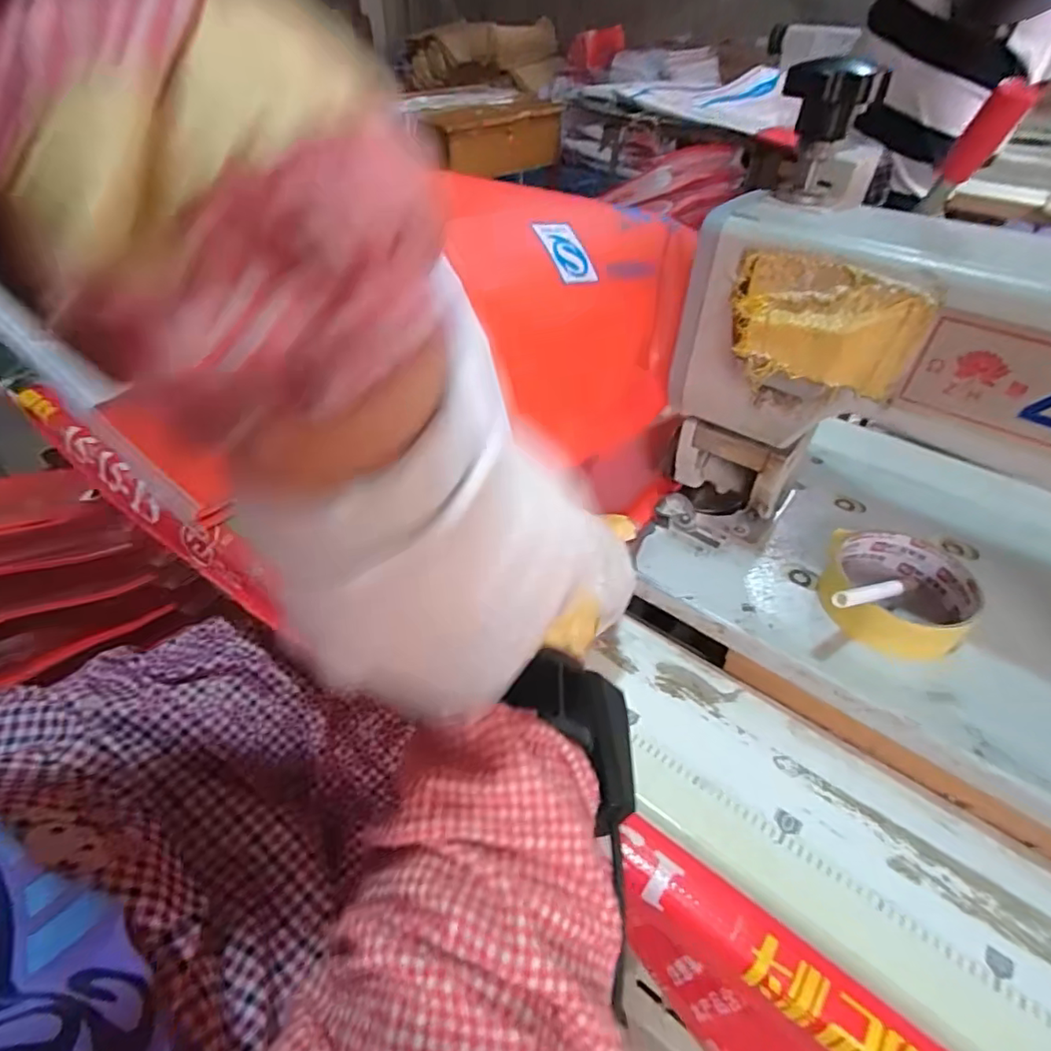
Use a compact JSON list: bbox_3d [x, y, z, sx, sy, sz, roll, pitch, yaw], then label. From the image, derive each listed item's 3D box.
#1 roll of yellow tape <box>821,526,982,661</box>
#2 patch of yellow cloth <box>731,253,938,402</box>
[{"bbox_3d":[0.233,0.041,0.349,0.087,0.029,0.082,1,44,-1],"label":"roll of yellow tape"},{"bbox_3d":[0.144,-0.099,0.279,0.087,0.052,0.018,28,50,25],"label":"patch of yellow cloth"}]

